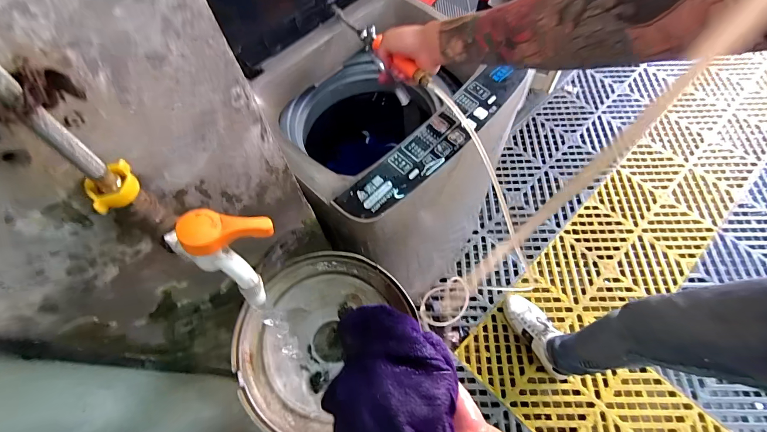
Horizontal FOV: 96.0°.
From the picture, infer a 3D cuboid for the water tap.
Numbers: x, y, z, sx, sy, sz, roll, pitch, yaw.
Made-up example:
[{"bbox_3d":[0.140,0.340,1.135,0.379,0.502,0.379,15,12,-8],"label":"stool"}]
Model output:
[{"bbox_3d":[-0.126,0.023,0.273,0.075,0.073,0.054,23,66,13],"label":"water tap"}]

